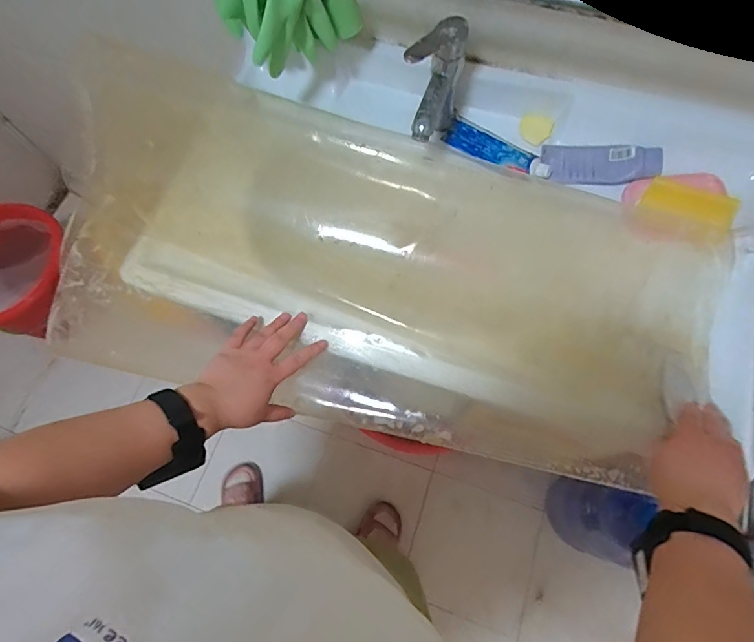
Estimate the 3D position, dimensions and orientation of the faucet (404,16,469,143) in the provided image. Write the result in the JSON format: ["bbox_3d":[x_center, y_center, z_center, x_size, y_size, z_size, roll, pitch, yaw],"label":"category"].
[{"bbox_3d":[0.077,-0.309,0.609,0.050,0.164,0.140,23,72,11],"label":"faucet"}]

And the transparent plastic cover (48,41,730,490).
[{"bbox_3d":[-0.011,-0.055,0.581,0.841,0.124,0.362,17,71,4],"label":"transparent plastic cover"}]

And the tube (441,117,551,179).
[{"bbox_3d":[0.176,-0.251,0.658,0.164,0.024,0.050,35,75,14],"label":"tube"}]

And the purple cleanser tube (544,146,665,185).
[{"bbox_3d":[0.317,-0.224,0.637,0.154,0.024,0.059,7,70,18],"label":"purple cleanser tube"}]

